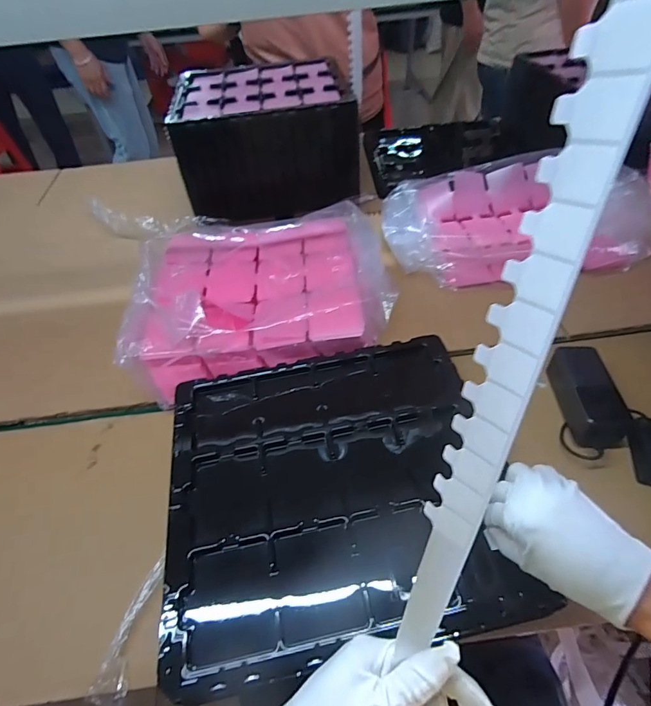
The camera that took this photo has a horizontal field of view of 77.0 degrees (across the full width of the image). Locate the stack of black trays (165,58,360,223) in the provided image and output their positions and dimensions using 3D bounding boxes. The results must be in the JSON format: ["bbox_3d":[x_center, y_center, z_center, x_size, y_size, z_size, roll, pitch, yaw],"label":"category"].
[{"bbox_3d":[-0.138,-0.512,0.971,0.381,0.197,0.311,-9,49,-3],"label":"stack of black trays"}]

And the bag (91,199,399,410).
[{"bbox_3d":[-0.106,-0.117,0.673,0.374,0.101,0.325,-11,49,-4],"label":"bag"}]

